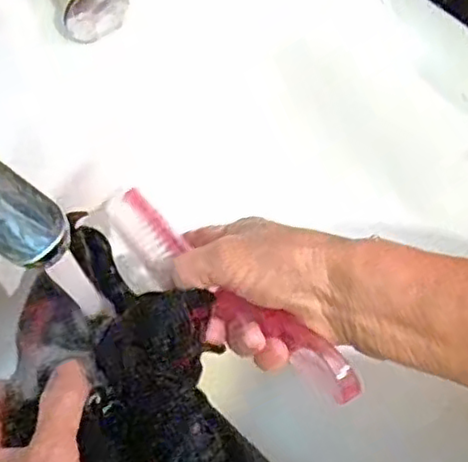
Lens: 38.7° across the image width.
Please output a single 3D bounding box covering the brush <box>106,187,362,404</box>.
[{"bbox_3d":[-0.006,0.031,0.354,0.180,0.026,0.027,35,74,31],"label":"brush"}]

